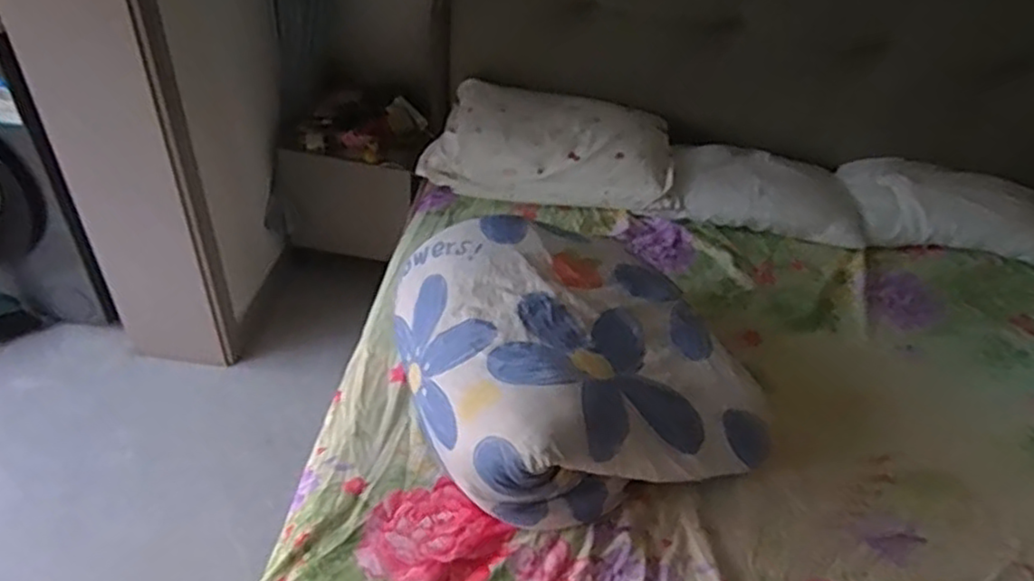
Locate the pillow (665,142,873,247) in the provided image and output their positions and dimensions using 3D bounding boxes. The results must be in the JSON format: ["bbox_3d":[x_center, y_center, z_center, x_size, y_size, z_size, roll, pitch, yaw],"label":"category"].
[{"bbox_3d":[0.609,-0.240,1.756,0.468,0.122,0.257,8,42,1],"label":"pillow"}]

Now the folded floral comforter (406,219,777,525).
[{"bbox_3d":[0.089,0.105,1.198,0.527,0.238,0.502,-8,44,-16],"label":"folded floral comforter"}]

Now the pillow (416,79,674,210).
[{"bbox_3d":[0.072,-0.375,1.764,0.603,0.168,0.317,5,42,-2],"label":"pillow"}]

